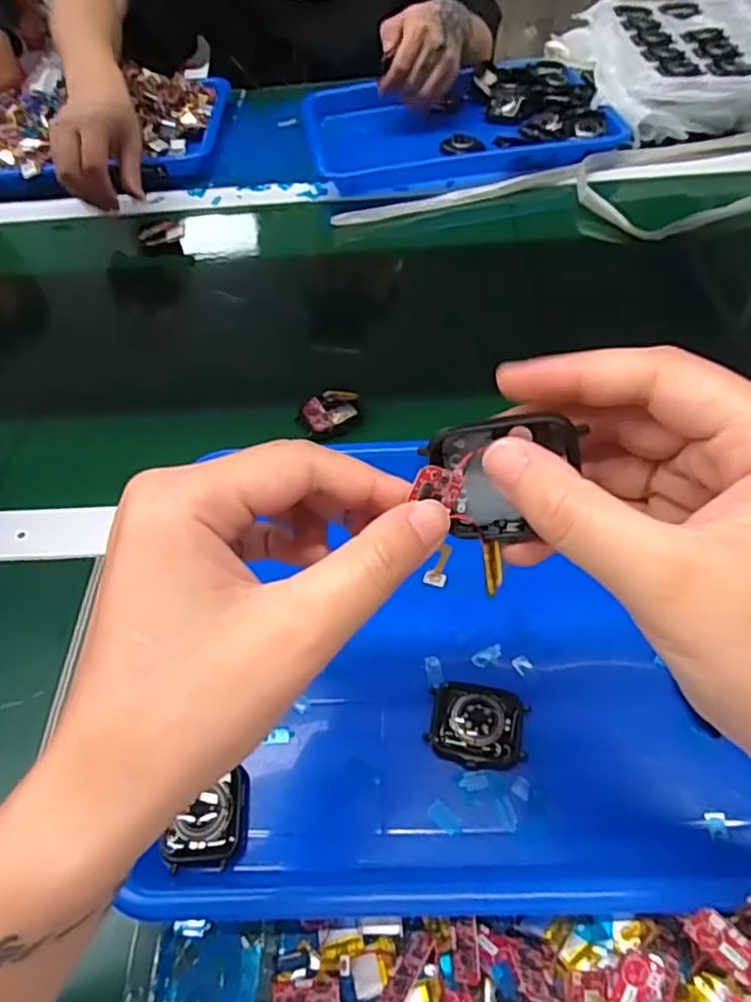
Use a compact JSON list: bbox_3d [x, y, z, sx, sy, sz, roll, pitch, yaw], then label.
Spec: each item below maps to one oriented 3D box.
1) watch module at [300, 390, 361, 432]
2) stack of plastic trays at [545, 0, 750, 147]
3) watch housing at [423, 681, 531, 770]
[{"bbox_3d":[-0.032,-0.065,0.469,0.043,0.014,0.034,-14,52,-6],"label":"watch module"},{"bbox_3d":[0.395,-0.486,0.716,0.324,0.051,0.314,-8,51,-1],"label":"stack of plastic trays"},{"bbox_3d":[0.048,0.108,0.312,0.045,0.015,0.037,10,53,13],"label":"watch housing"}]

